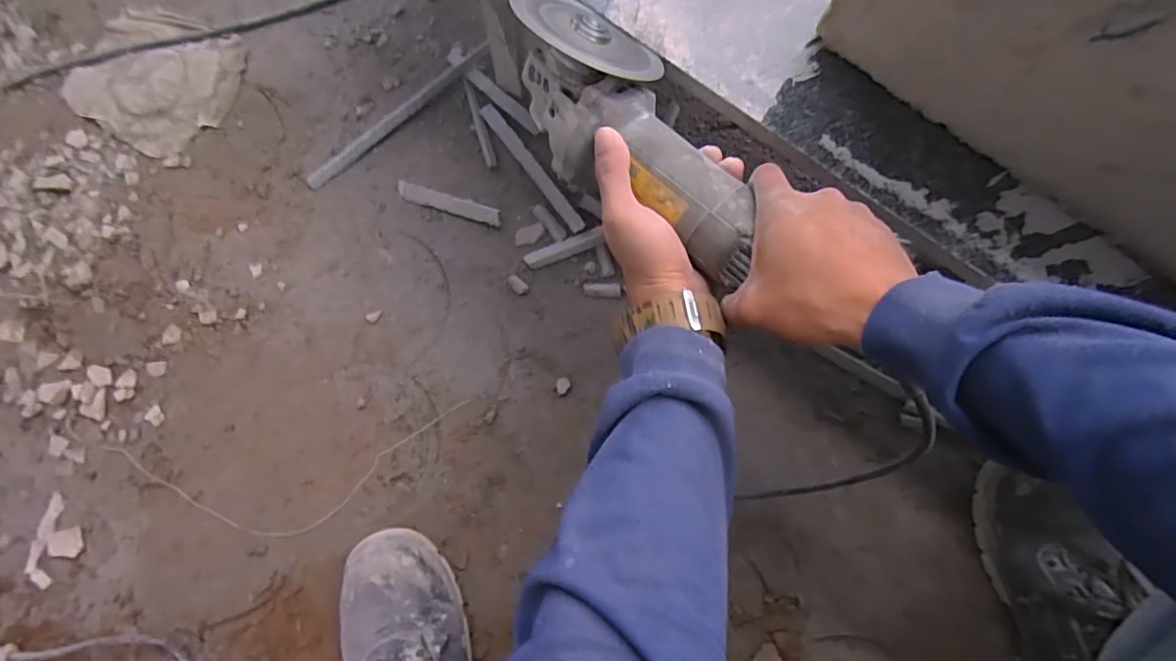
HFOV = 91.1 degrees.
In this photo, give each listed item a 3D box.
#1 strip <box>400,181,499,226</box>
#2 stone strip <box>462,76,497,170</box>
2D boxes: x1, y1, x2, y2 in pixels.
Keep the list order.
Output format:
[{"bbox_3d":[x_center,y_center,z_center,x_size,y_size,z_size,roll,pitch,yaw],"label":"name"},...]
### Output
[{"bbox_3d":[-0.158,-0.145,0.651,0.126,0.013,0.020,19,80,5],"label":"strip"},{"bbox_3d":[-0.126,-0.245,0.673,0.012,0.004,0.116,-16,79,-2],"label":"stone strip"}]

